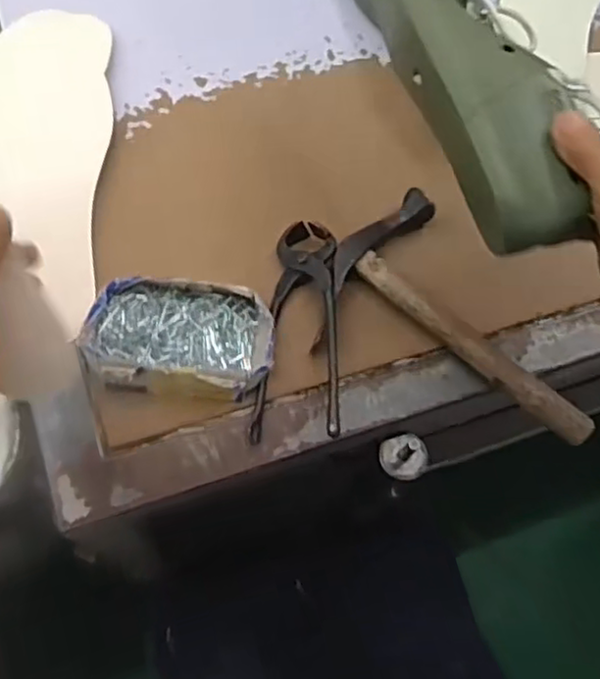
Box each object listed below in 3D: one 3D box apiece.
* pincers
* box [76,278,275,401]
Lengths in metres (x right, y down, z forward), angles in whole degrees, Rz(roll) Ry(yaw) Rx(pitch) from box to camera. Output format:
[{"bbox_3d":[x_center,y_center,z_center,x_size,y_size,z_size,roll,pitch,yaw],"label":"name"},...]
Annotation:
[{"bbox_3d":[0.005,-0.012,0.499,0.059,0.026,0.175,9,67,-3],"label":"pincers"},{"bbox_3d":[-0.086,0.000,0.480,0.129,0.030,0.081,5,67,-4],"label":"box"}]

